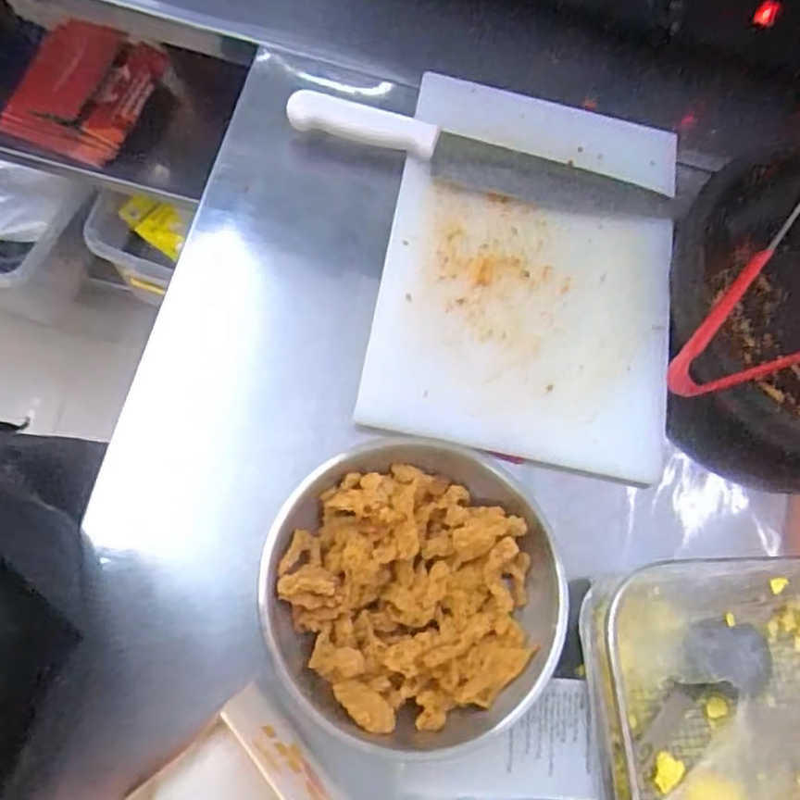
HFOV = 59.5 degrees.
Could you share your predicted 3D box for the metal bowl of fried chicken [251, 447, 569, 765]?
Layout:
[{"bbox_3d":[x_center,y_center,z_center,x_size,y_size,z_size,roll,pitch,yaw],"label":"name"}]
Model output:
[{"bbox_3d":[0.011,0.130,0.476,0.199,0.067,0.188,3,71,-8],"label":"metal bowl of fried chicken"}]

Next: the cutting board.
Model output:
[{"bbox_3d":[0.115,-0.118,0.609,0.247,0.019,0.342,11,74,-3],"label":"cutting board"}]

